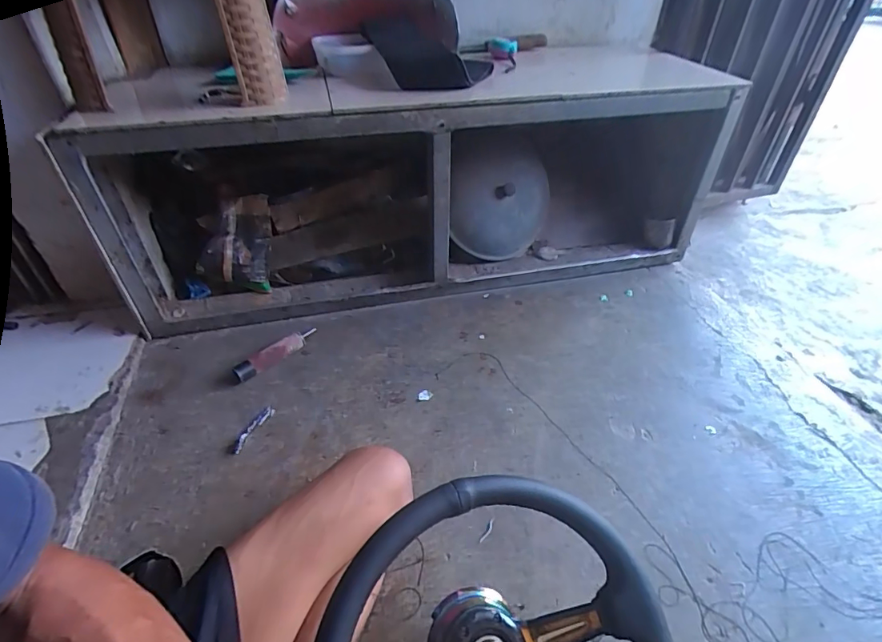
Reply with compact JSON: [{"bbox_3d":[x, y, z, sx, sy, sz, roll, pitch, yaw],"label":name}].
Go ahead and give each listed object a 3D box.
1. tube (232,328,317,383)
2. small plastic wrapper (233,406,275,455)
[{"bbox_3d":[-0.306,0.062,0.855,0.158,0.029,0.029,-30,49,-32],"label":"tube"},{"bbox_3d":[-0.301,0.172,0.737,0.021,0.008,0.092,18,43,19],"label":"small plastic wrapper"}]

